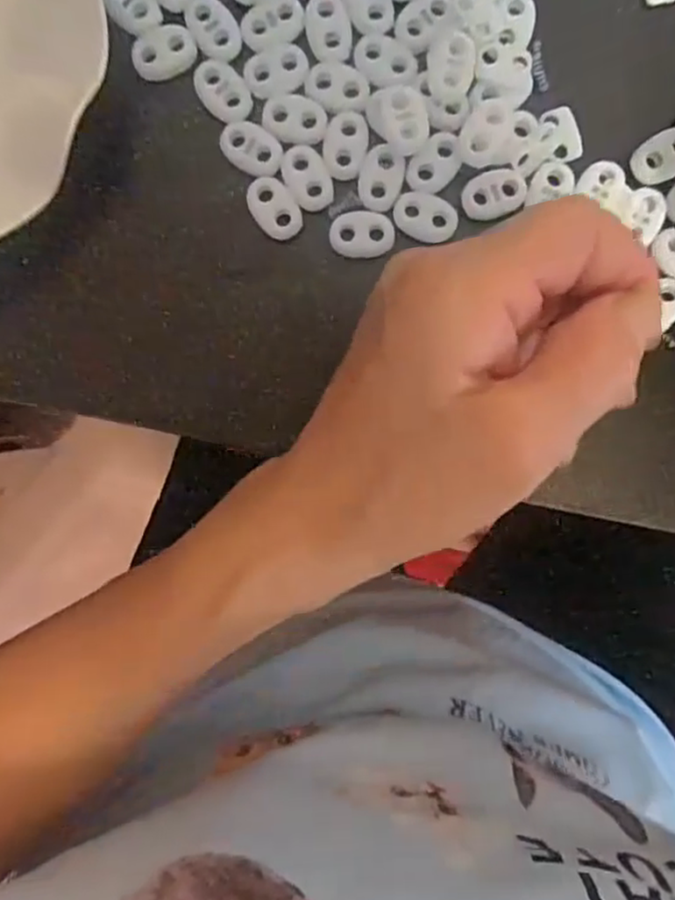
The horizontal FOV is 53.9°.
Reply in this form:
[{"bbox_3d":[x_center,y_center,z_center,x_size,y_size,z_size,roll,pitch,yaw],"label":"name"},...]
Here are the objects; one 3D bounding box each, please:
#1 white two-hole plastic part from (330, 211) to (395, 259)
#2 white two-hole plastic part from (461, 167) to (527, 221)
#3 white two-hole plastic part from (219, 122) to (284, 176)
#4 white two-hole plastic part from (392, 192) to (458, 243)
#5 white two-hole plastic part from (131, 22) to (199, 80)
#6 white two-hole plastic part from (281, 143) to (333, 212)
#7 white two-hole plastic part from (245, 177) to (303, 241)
[{"bbox_3d":[0.009,-0.075,0.231,0.022,0.004,0.016,-5,94,0],"label":"white two-hole plastic part"},{"bbox_3d":[0.055,-0.089,0.230,0.022,0.004,0.016,-16,94,1],"label":"white two-hole plastic part"},{"bbox_3d":[-0.030,-0.105,0.229,0.023,0.004,0.015,30,94,-2],"label":"white two-hole plastic part"},{"bbox_3d":[0.031,-0.081,0.230,0.022,0.004,0.016,17,94,-1],"label":"white two-hole plastic part"},{"bbox_3d":[-0.060,-0.138,0.228,0.022,0.004,0.017,-18,94,1],"label":"white two-hole plastic part"},{"bbox_3d":[-0.010,-0.095,0.229,0.015,0.004,0.022,-29,94,2],"label":"white two-hole plastic part"},{"bbox_3d":[-0.022,-0.084,0.230,0.015,0.004,0.022,-30,94,2],"label":"white two-hole plastic part"}]

